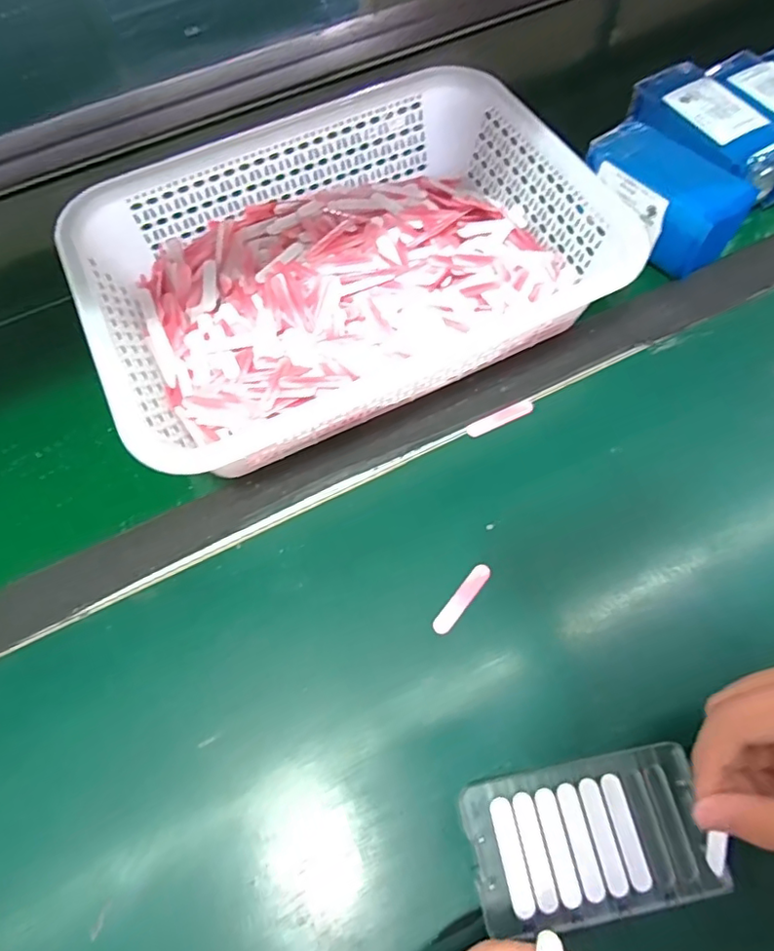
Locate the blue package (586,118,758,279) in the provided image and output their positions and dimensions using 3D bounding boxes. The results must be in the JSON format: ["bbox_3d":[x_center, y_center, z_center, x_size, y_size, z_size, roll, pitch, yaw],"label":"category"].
[{"bbox_3d":[0.221,-0.223,0.456,0.130,0.054,0.073,41,72,20],"label":"blue package"}]

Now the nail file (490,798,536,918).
[{"bbox_3d":[0.064,0.193,0.285,0.012,0.004,0.051,-12,64,-3],"label":"nail file"}]

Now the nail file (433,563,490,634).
[{"bbox_3d":[0.047,0.076,0.351,0.011,0.004,0.051,34,70,18],"label":"nail file"}]

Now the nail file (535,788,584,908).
[{"bbox_3d":[0.087,0.188,0.286,0.011,0.004,0.051,-11,64,-2],"label":"nail file"}]

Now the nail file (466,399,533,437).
[{"bbox_3d":[0.081,-0.042,0.405,0.051,0.004,0.013,-24,65,-9],"label":"nail file"}]

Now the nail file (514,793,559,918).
[{"bbox_3d":[0.076,0.190,0.285,0.011,0.004,0.051,-11,64,-2],"label":"nail file"}]

